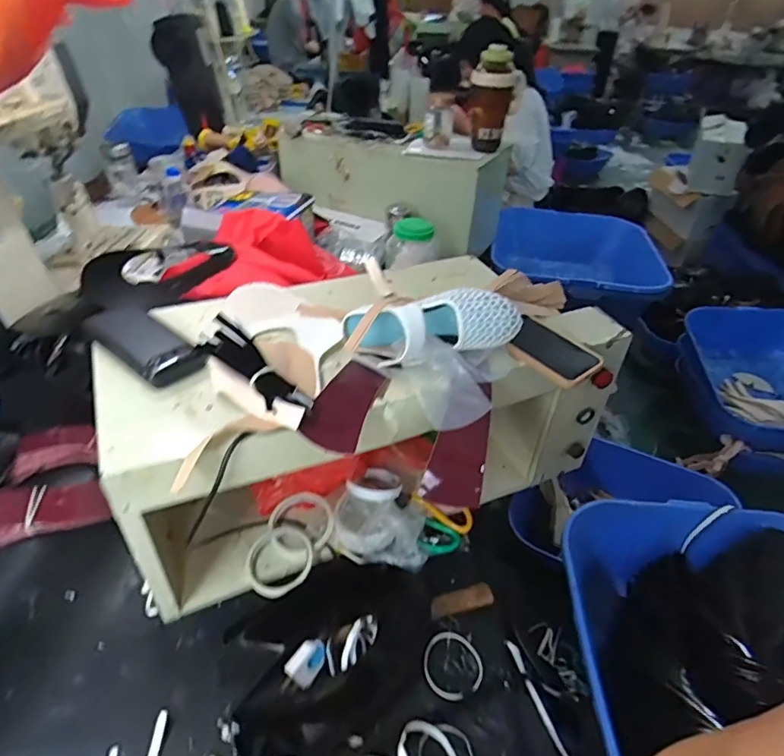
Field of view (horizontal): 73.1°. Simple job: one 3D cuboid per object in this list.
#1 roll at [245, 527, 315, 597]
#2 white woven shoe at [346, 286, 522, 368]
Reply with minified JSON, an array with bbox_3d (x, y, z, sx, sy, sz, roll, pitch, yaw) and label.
[{"bbox_3d":[-0.153,0.248,0.723,0.092,0.023,0.092,2,38,-2],"label":"roll"},{"bbox_3d":[0.039,-0.056,0.641,0.226,0.078,0.074,-5,35,20],"label":"white woven shoe"}]

